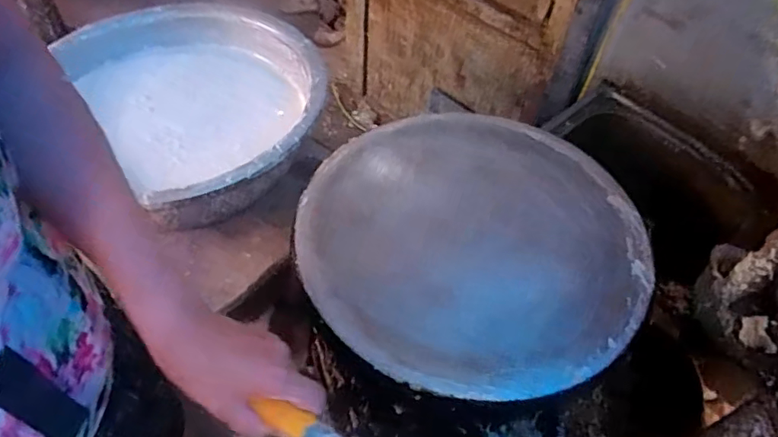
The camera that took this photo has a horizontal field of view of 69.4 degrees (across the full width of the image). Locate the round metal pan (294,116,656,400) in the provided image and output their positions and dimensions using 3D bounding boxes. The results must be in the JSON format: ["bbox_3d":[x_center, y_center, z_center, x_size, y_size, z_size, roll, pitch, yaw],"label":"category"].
[{"bbox_3d":[0.088,0.017,0.596,0.352,0.038,0.341,2,51,-2],"label":"round metal pan"}]

